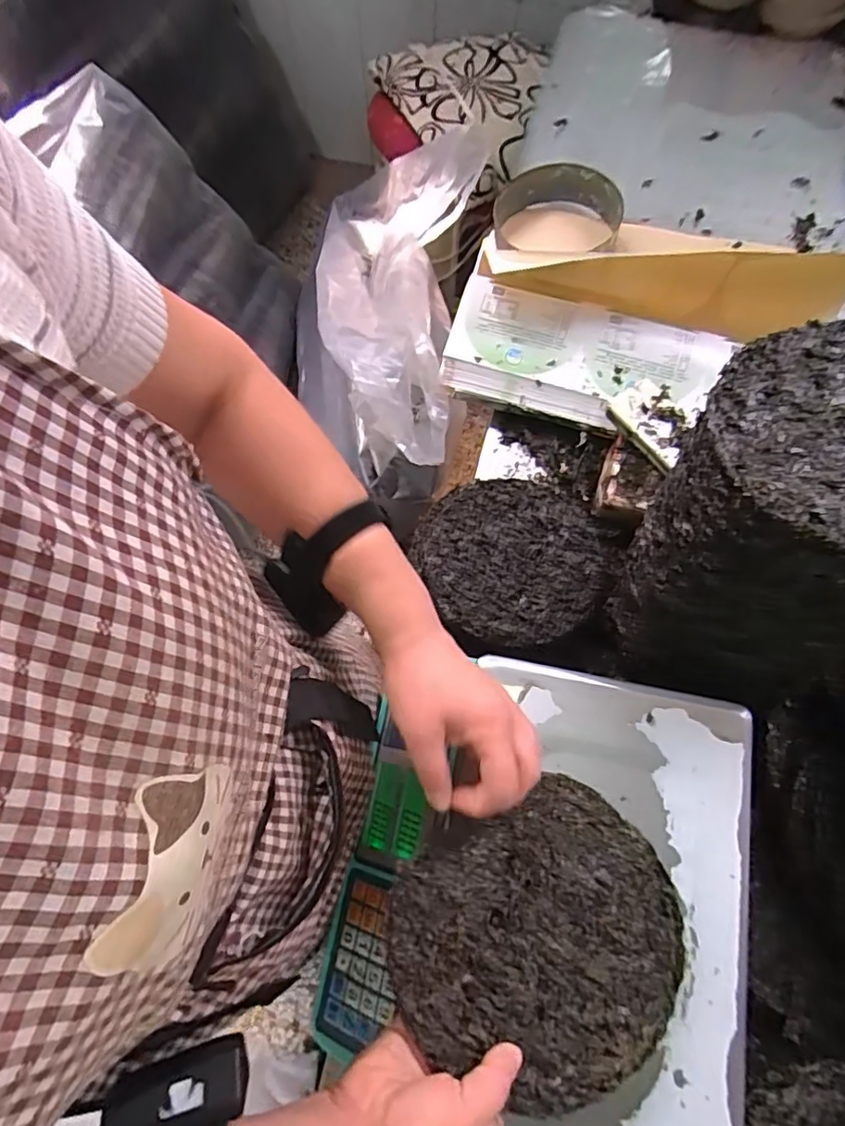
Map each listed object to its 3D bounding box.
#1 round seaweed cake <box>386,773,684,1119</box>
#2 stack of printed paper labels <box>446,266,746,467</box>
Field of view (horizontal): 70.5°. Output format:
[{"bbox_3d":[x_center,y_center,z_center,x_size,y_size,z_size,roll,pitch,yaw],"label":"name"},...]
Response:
[{"bbox_3d":[0.085,0.254,0.416,0.191,0.006,0.190,4,65,-8],"label":"round seaweed cake"},{"bbox_3d":[0.194,-0.268,0.782,0.327,0.051,0.193,24,72,9],"label":"stack of printed paper labels"}]

